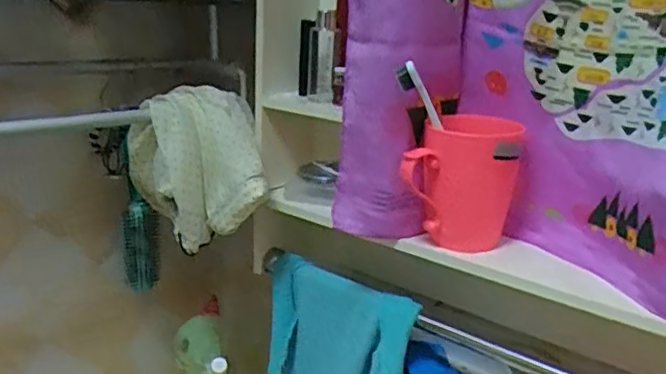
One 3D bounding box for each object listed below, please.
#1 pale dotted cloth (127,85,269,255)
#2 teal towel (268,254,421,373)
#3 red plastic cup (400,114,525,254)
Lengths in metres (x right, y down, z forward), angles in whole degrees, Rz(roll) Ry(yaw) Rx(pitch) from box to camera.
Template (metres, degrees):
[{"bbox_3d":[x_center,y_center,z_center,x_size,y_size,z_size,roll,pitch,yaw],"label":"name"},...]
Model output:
[{"bbox_3d":[-0.146,-0.020,0.640,0.133,0.146,0.133,-2,17,-15],"label":"pale dotted cloth"},{"bbox_3d":[0.002,0.192,0.656,0.199,0.180,0.051,17,22,41],"label":"teal towel"},{"bbox_3d":[0.113,-0.001,0.539,0.094,0.114,0.081,7,17,15],"label":"red plastic cup"}]

